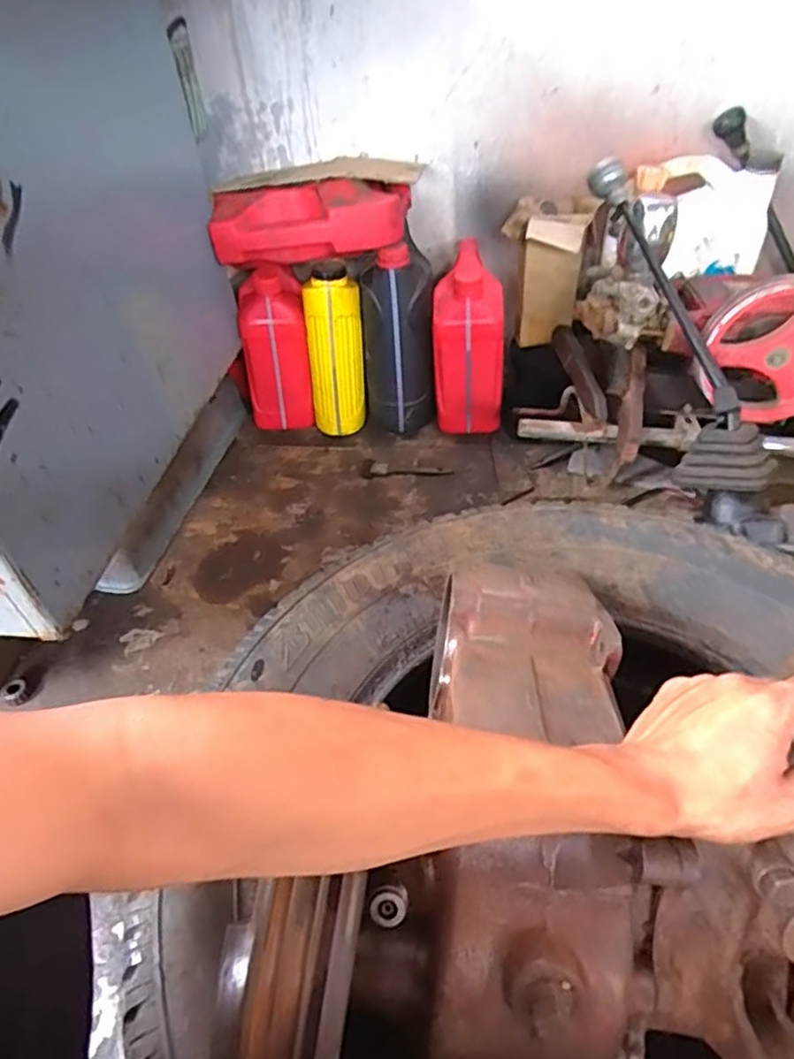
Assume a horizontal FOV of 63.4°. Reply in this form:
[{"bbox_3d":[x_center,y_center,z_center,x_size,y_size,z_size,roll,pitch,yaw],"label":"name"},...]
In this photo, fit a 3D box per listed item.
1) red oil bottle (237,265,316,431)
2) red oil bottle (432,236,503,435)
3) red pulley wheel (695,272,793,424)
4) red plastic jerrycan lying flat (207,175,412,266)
[{"bbox_3d":[-0.211,-0.298,1.119,0.122,0.282,0.094,-14,44,-7],"label":"red oil bottle"},{"bbox_3d":[0.123,-0.324,1.113,0.112,0.284,0.163,0,44,7],"label":"red oil bottle"},{"bbox_3d":[0.496,-0.227,0.837,0.190,0.186,0.062,30,37,-12],"label":"red pulley wheel"},{"bbox_3d":[-0.129,-0.456,0.965,0.298,0.097,0.094,-7,43,0],"label":"red plastic jerrycan lying flat"}]

